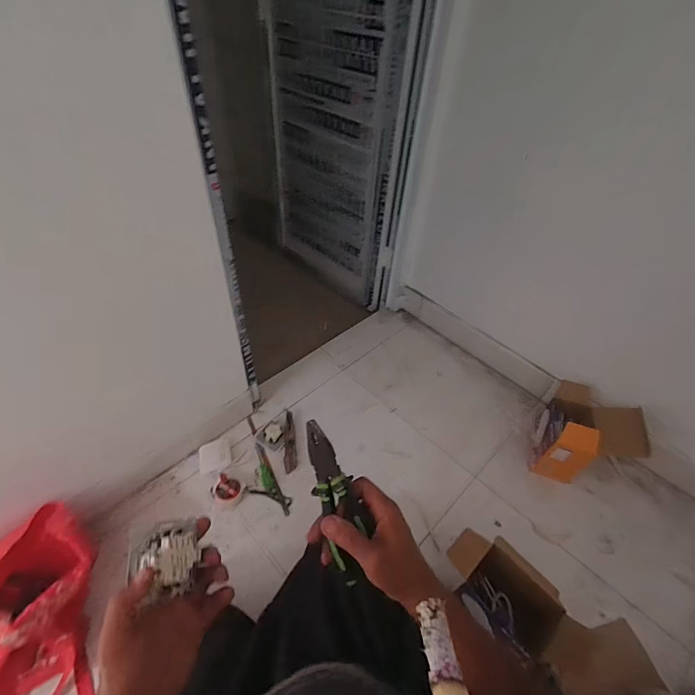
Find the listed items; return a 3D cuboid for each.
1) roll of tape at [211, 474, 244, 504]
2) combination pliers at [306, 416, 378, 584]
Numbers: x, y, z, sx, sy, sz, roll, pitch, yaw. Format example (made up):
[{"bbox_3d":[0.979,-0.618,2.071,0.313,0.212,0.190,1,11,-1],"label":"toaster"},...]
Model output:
[{"bbox_3d":[-0.286,0.341,0.871,0.068,0.019,0.057,21,50,14],"label":"roll of tape"},{"bbox_3d":[-0.009,0.161,0.390,0.045,0.023,0.167,-16,80,-18],"label":"combination pliers"}]

